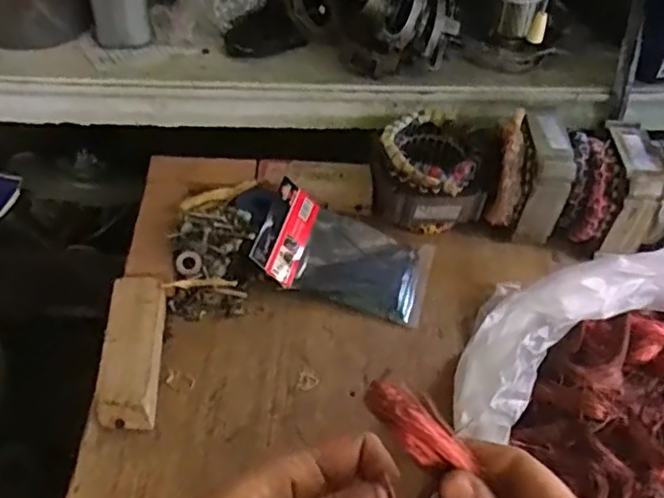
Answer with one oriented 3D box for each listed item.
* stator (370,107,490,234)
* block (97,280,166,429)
[{"bbox_3d":[0.097,-0.075,0.644,0.115,0.076,0.102,-1,47,-5],"label":"stator"},{"bbox_3d":[-0.156,0.083,0.513,0.046,0.042,0.126,0,47,-4],"label":"block"}]

